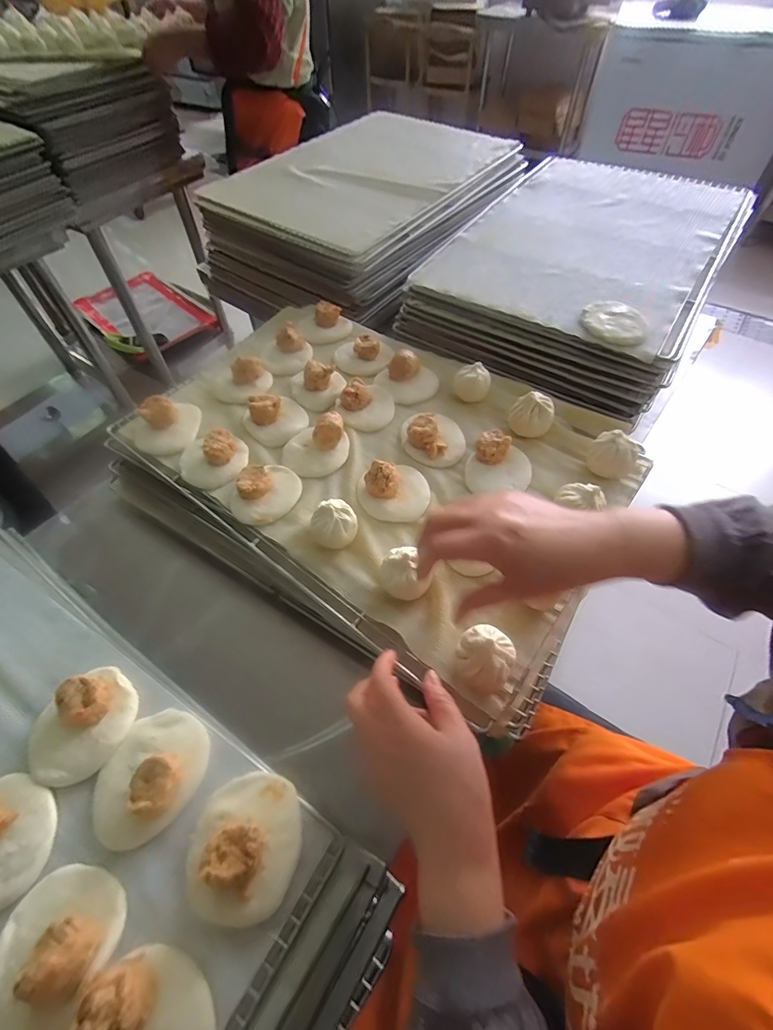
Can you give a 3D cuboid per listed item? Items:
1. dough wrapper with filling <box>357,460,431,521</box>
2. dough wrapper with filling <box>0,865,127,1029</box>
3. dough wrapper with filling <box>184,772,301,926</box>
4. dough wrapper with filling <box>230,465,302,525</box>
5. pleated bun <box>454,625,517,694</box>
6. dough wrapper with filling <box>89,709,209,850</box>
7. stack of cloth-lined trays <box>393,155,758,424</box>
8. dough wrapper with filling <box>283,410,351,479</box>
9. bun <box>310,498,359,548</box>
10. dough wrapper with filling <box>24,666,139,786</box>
[{"bbox_3d":[0.012,-0.032,0.500,0.083,0.037,0.075,-24,57,-17],"label":"dough wrapper with filling"},{"bbox_3d":[-0.219,0.283,0.280,0.081,0.035,0.083,-12,56,-8],"label":"dough wrapper with filling"},{"bbox_3d":[-0.105,0.237,0.316,0.077,0.031,0.087,4,55,3],"label":"dough wrapper with filling"},{"bbox_3d":[-0.140,-0.030,0.506,0.067,0.029,0.084,23,58,16],"label":"dough wrapper with filling"},{"bbox_3d":[0.084,0.121,0.376,0.047,0.036,0.049,0,55,0],"label":"pleated bun"},{"bbox_3d":[-0.187,0.202,0.339,0.077,0.029,0.092,20,58,14],"label":"dough wrapper with filling"},{"bbox_3d":[0.326,-0.432,0.740,0.396,0.082,0.565,28,60,18],"label":"stack of cloth-lined trays"},{"bbox_3d":[-0.088,-0.088,0.540,0.079,0.038,0.073,0,55,0],"label":"dough wrapper with filling"},{"bbox_3d":[-0.055,0.010,0.468,0.048,0.041,0.049,35,61,22],"label":"bun"},{"bbox_3d":[-0.256,0.176,0.367,0.085,0.028,0.073,-38,63,-23],"label":"dough wrapper with filling"}]

